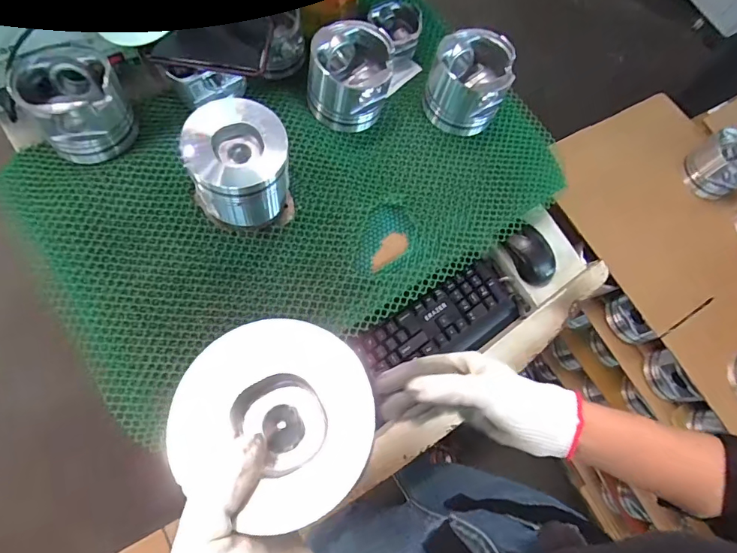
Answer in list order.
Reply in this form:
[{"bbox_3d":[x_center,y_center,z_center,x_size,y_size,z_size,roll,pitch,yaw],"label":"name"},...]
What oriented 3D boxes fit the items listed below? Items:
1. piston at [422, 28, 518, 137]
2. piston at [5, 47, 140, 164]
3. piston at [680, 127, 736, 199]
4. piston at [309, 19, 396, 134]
[{"bbox_3d":[0.141,-0.274,0.668,0.111,0.114,0.091,14,67,4],"label":"piston"},{"bbox_3d":[-0.364,-0.218,0.593,0.105,0.109,0.105,1,66,-2],"label":"piston"},{"bbox_3d":[0.701,-0.225,0.922,0.110,0.088,0.108,1,66,-2],"label":"piston"},{"bbox_3d":[-0.024,-0.272,0.646,0.105,0.112,0.093,9,66,2],"label":"piston"}]

